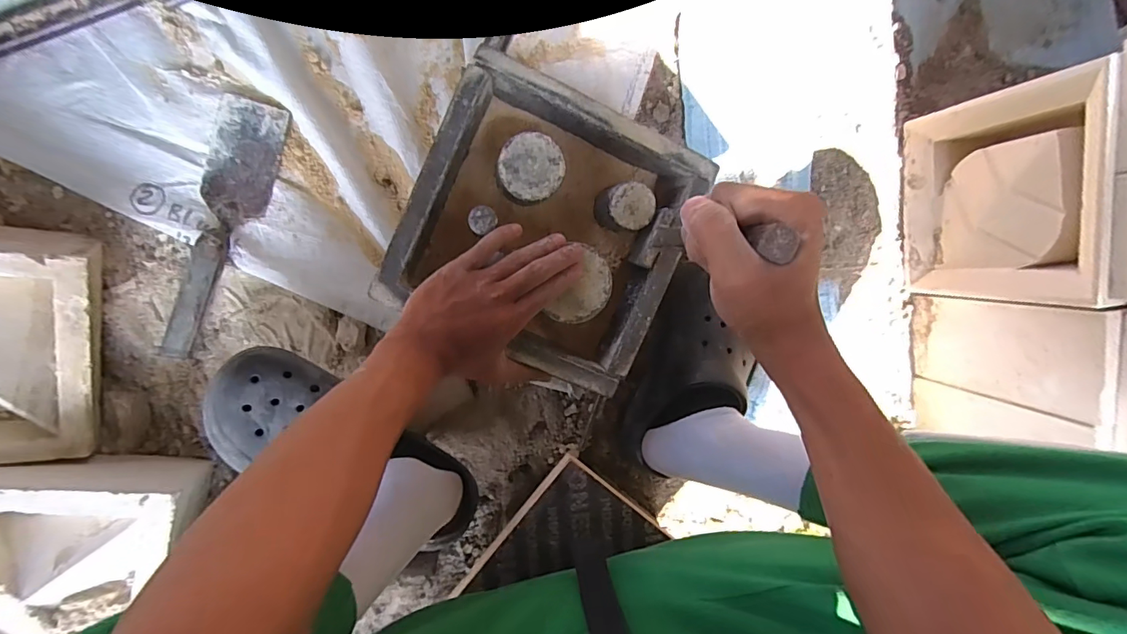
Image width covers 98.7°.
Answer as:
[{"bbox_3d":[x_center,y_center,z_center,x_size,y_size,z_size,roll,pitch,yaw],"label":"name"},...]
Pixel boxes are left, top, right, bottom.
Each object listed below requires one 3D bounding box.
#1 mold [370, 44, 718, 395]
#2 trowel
[{"bbox_3d":[-0.012,-0.085,0.457,0.235,0.066,0.236,25,95,-9],"label":"mold"},{"bbox_3d":[-0.345,-0.090,0.484,0.069,0.040,0.266,17,92,-9],"label":"trowel"}]

